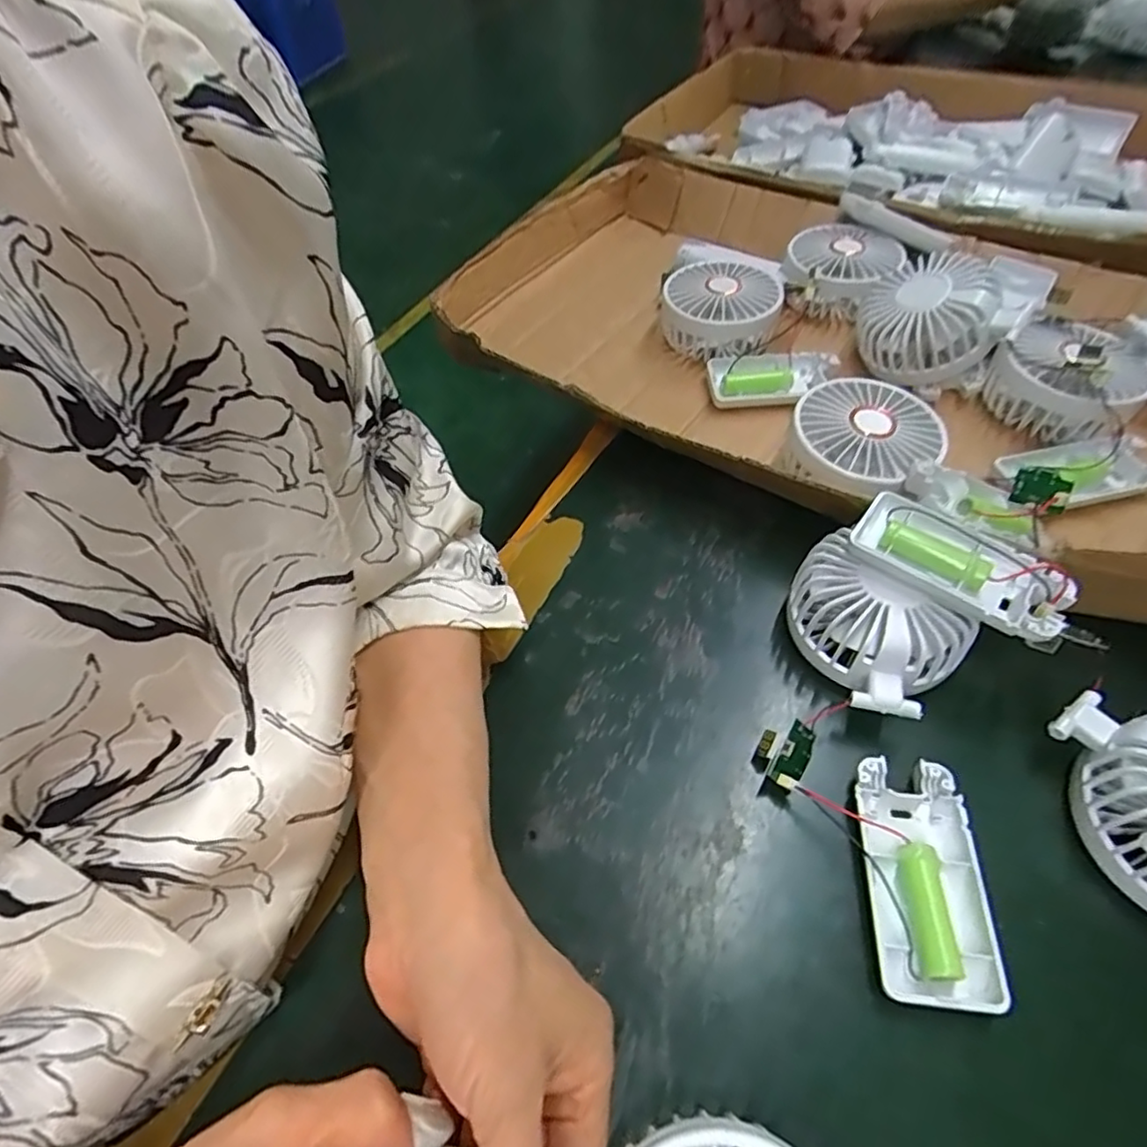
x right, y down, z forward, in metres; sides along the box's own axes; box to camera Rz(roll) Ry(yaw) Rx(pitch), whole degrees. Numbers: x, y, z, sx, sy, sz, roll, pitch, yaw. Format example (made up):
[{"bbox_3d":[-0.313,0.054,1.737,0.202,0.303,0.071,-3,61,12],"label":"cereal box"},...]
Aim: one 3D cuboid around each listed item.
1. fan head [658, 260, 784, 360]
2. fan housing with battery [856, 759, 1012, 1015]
[{"bbox_3d":[0.110,-0.195,0.482,0.075,0.046,0.075,-2,54,3],"label":"fan head"},{"bbox_3d":[0.145,0.128,0.270,0.045,0.019,0.092,3,54,7],"label":"fan housing with battery"}]

